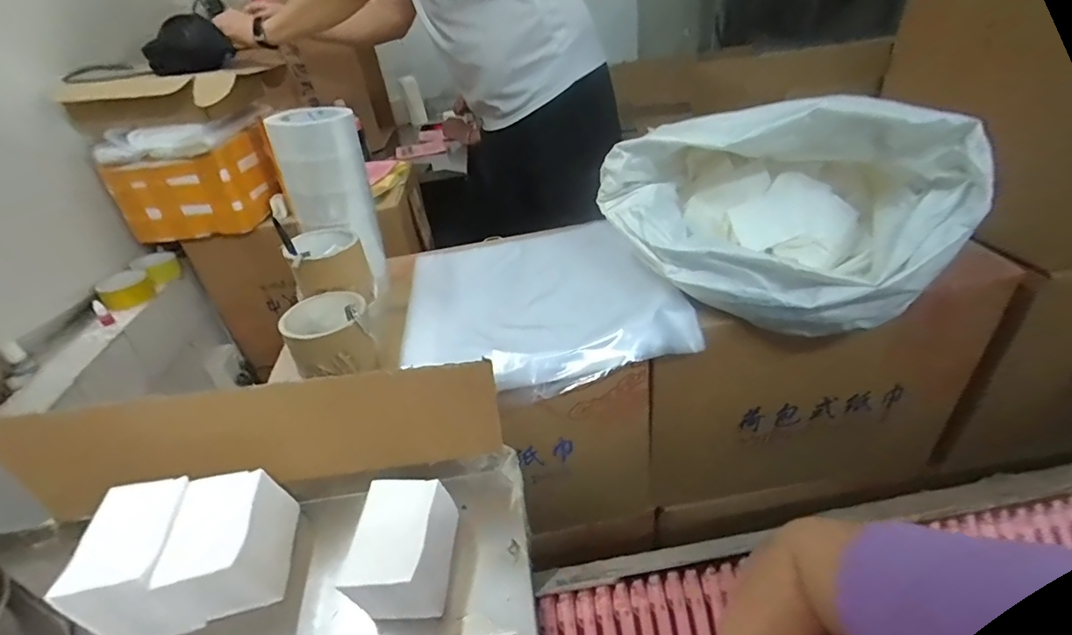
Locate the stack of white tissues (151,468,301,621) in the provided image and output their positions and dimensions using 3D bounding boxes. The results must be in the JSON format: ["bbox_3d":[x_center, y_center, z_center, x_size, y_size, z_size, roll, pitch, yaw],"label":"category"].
[{"bbox_3d":[-0.285,0.218,0.472,0.068,0.094,0.110,-11,35,-6],"label":"stack of white tissues"}]

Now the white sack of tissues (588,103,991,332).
[{"bbox_3d":[0.290,-0.149,0.647,0.428,0.212,0.232,20,43,33],"label":"white sack of tissues"}]

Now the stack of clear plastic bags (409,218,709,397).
[{"bbox_3d":[-0.001,-0.049,0.759,0.385,0.066,0.372,-8,35,-2],"label":"stack of clear plastic bags"}]

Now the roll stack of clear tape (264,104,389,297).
[{"bbox_3d":[-0.301,-0.172,0.761,0.093,0.265,0.117,18,41,31],"label":"roll stack of clear tape"}]

